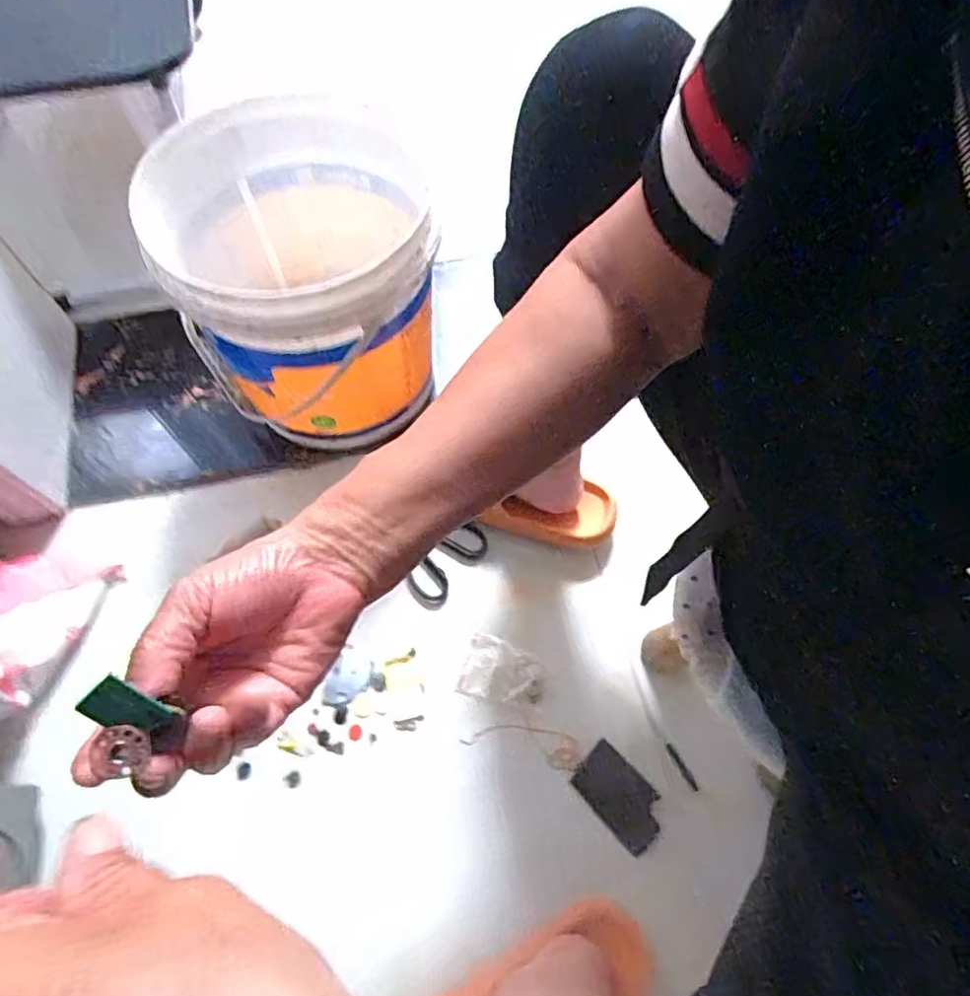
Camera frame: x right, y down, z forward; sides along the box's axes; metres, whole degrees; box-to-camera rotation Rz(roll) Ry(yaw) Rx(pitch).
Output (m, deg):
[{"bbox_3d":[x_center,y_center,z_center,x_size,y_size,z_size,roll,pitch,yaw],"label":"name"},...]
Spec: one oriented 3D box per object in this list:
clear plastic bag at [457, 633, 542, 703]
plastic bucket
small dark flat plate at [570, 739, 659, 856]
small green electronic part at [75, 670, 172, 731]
[{"bbox_3d":[0.018,0.173,0.615,0.077,0.013,0.060,18,65,8],"label":"clear plastic bag"},{"bbox_3d":[-0.191,-0.208,0.643,0.253,0.248,0.261,0,64,-1],"label":"plastic bucket"},{"bbox_3d":[0.124,0.273,0.568,0.053,0.008,0.085,-40,71,-18],"label":"small dark flat plate"},{"bbox_3d":[-0.134,0.078,0.230,0.019,0.027,0.004,-39,26,11],"label":"small green electronic part"}]

